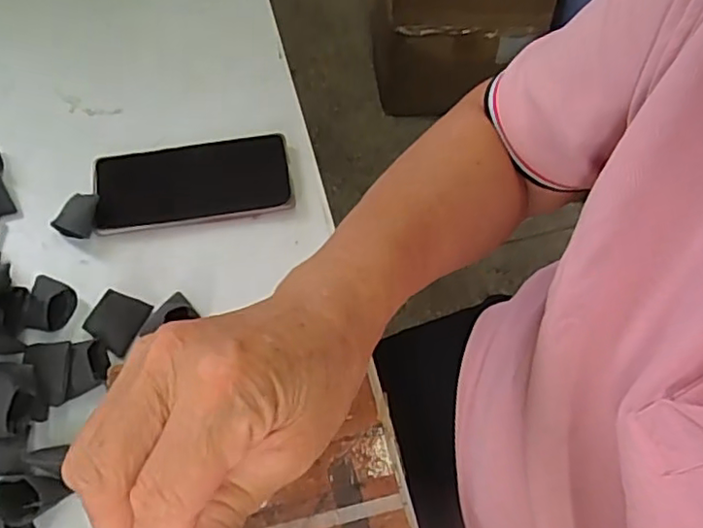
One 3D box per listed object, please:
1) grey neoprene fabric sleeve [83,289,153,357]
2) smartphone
[{"bbox_3d":[-0.175,0.042,0.459,0.033,0.025,0.041,20,65,9],"label":"grey neoprene fabric sleeve"},{"bbox_3d":[-0.131,-0.070,0.512,0.157,0.014,0.077,-8,62,-6],"label":"smartphone"}]

